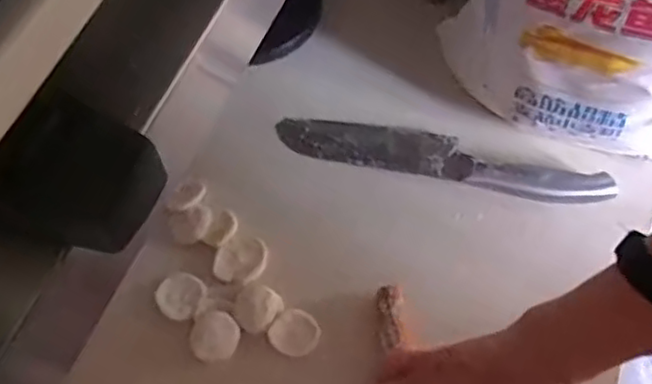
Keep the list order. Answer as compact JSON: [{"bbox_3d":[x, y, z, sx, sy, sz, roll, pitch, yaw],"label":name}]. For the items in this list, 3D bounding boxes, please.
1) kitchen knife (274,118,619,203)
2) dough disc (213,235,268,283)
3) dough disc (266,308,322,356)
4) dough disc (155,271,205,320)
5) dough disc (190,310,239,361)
[{"bbox_3d":[0.103,-0.034,0.597,0.294,0.012,0.045,12,65,7],"label":"kitchen knife"},{"bbox_3d":[-0.070,0.054,0.551,0.043,0.010,0.040,0,64,1],"label":"dough disc"},{"bbox_3d":[-0.024,0.111,0.526,0.036,0.011,0.035,0,64,1],"label":"dough disc"},{"bbox_3d":[-0.119,0.084,0.540,0.038,0.007,0.038,0,64,1],"label":"dough disc"},{"bbox_3d":[-0.087,0.114,0.524,0.037,0.006,0.038,24,67,12],"label":"dough disc"}]

